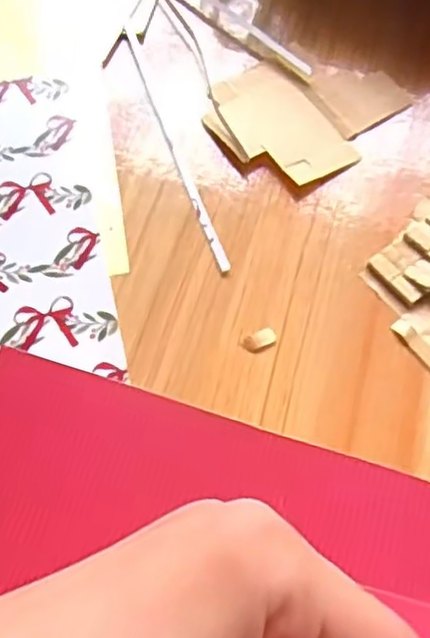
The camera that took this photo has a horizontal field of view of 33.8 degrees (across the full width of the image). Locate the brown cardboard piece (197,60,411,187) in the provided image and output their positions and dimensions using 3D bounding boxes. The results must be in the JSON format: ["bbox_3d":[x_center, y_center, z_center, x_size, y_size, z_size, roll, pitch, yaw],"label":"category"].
[{"bbox_3d":[0.033,-0.080,0.267,0.068,0.005,0.058,-38,68,-14],"label":"brown cardboard piece"}]

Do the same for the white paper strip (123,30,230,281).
[{"bbox_3d":[-0.016,-0.067,0.262,0.004,0.004,0.120,-18,65,-5],"label":"white paper strip"}]

